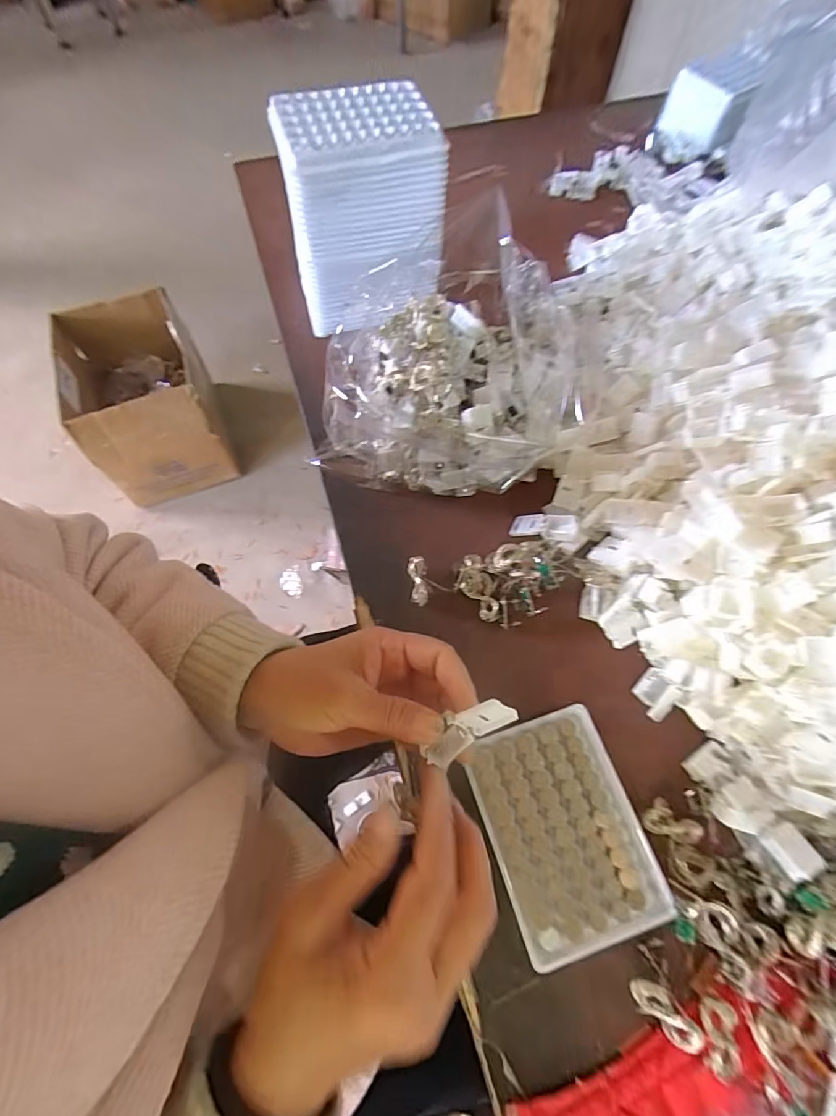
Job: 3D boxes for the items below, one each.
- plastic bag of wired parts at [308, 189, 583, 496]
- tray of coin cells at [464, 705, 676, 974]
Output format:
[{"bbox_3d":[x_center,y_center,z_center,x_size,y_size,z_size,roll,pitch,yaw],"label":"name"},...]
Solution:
[{"bbox_3d":[0.024,-0.163,0.409,0.196,0.121,0.194,10,66,4],"label":"plastic bag of wired parts"},{"bbox_3d":[0.093,0.173,0.310,0.095,0.010,0.131,-17,66,-8],"label":"tray of coin cells"}]

